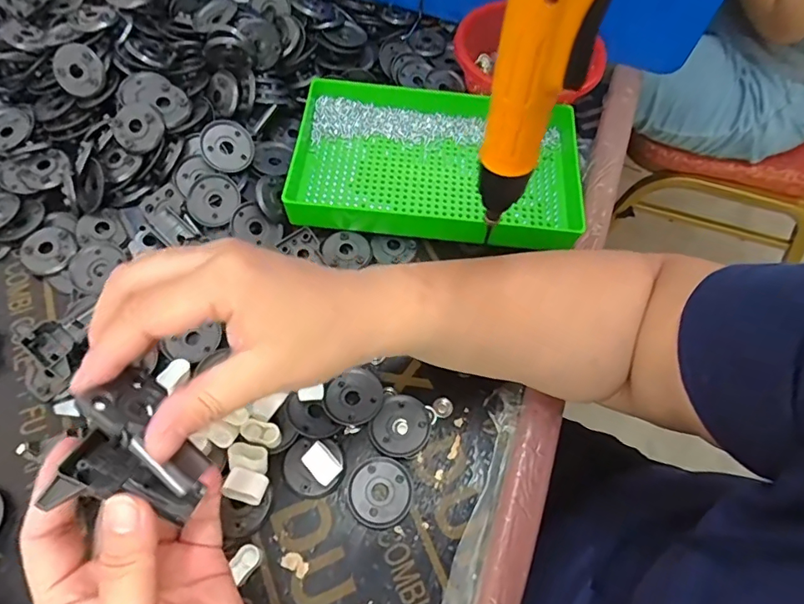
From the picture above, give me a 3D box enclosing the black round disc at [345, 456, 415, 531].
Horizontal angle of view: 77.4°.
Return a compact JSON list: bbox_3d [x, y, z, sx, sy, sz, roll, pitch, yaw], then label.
[{"bbox_3d":[-0.014,0.127,0.336,0.043,0.006,0.043,2,62,-3],"label":"black round disc"}]

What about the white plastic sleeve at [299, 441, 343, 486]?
[{"bbox_3d":[-0.053,0.108,0.335,0.018,0.015,0.026,-40,71,-21],"label":"white plastic sleeve"}]

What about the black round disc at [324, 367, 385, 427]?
[{"bbox_3d":[-0.034,0.068,0.364,0.040,0.008,0.043,2,62,-3],"label":"black round disc"}]

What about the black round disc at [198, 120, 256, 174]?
[{"bbox_3d":[-0.149,-0.133,0.430,0.044,0.008,0.045,2,85,-21],"label":"black round disc"}]

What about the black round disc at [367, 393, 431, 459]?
[{"bbox_3d":[0.000,0.088,0.356,0.039,0.004,0.043,29,64,12],"label":"black round disc"}]

